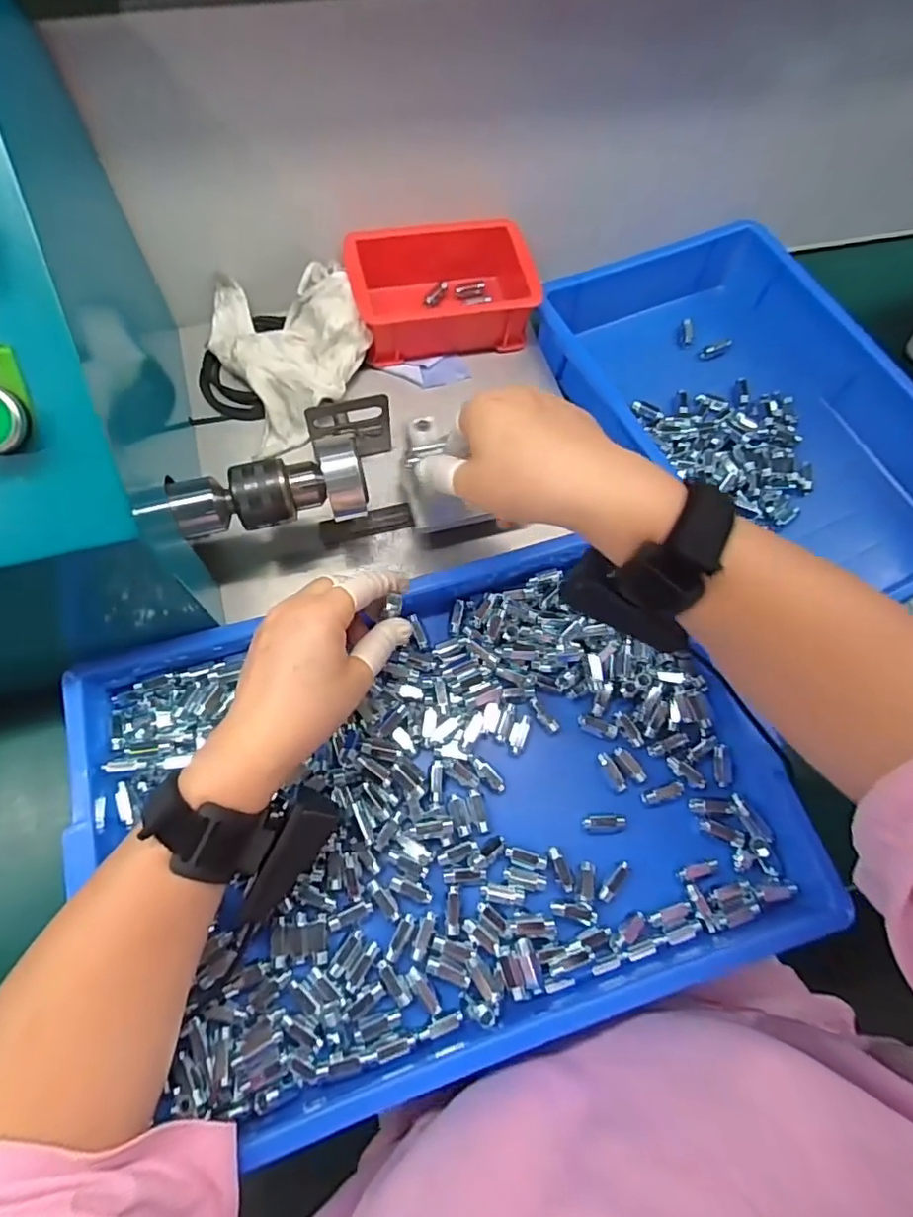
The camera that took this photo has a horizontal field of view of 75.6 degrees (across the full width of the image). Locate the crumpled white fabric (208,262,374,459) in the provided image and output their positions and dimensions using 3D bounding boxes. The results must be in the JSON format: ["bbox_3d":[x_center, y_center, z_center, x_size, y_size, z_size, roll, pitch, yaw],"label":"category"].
[{"bbox_3d":[-0.133,-0.215,0.474,0.120,0.043,0.158,-18,70,-10],"label":"crumpled white fabric"}]

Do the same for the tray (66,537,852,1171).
[{"bbox_3d":[-0.014,0.123,0.380,0.428,0.051,0.291,-15,70,-10],"label":"tray"}]

